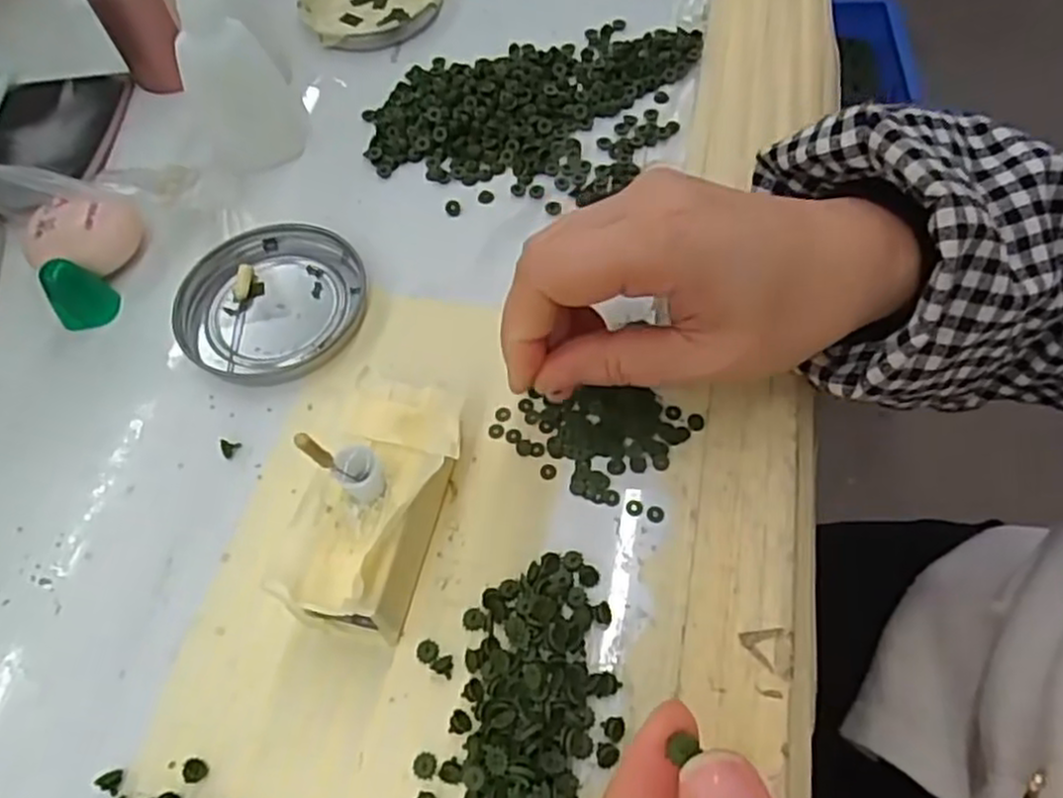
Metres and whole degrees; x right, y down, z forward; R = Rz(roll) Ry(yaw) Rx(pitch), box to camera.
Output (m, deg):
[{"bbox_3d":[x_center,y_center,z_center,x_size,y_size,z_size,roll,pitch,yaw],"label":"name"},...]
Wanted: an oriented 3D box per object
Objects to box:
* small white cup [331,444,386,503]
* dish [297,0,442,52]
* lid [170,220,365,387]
[{"bbox_3d":[-0.053,0.023,0.236,0.013,0.018,0.011,-31,61,-14],"label":"small white cup"},{"bbox_3d":[-0.092,-0.231,0.437,0.077,0.009,0.080,-15,59,-5],"label":"dish"},{"bbox_3d":[-0.110,-0.042,0.324,0.074,0.009,0.077,-2,59,3],"label":"lid"}]

